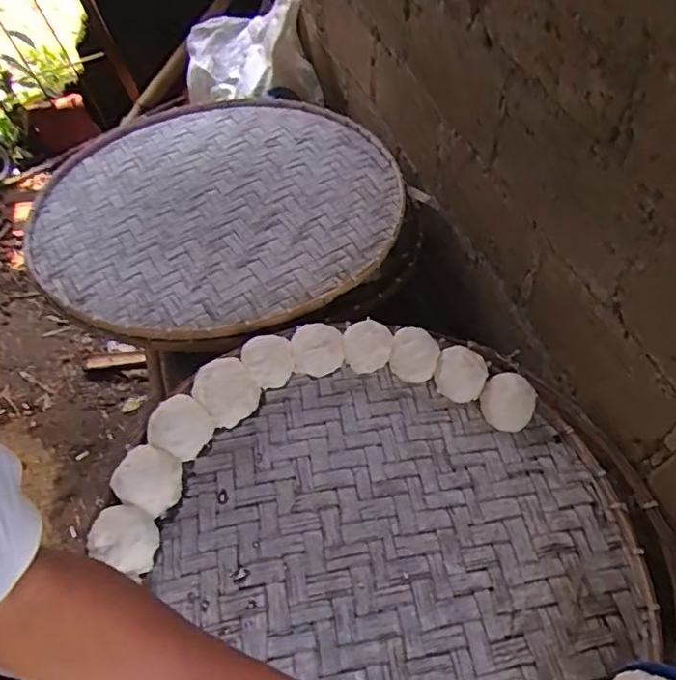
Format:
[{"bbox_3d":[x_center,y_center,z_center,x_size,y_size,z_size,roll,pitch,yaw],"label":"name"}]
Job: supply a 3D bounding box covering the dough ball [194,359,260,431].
[{"bbox_3d":[-0.165,0.072,0.823,0.079,0.048,0.088,-36,63,-18],"label":"dough ball"}]

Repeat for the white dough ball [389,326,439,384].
[{"bbox_3d":[0.120,0.022,0.886,0.081,0.025,0.081,-1,75,4],"label":"white dough ball"}]

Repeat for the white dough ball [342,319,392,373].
[{"bbox_3d":[0.047,0.008,0.893,0.077,0.049,0.084,-1,57,2],"label":"white dough ball"}]

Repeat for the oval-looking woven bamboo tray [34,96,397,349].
[{"bbox_3d":[-0.232,-0.305,1.145,0.692,0.030,0.752,-3,49,-5],"label":"oval-looking woven bamboo tray"}]

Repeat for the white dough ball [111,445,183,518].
[{"bbox_3d":[-0.252,0.186,0.757,0.078,0.048,0.078,-1,57,2],"label":"white dough ball"}]

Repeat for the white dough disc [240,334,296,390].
[{"bbox_3d":[-0.104,0.028,0.850,0.072,0.056,0.077,-1,57,2],"label":"white dough disc"}]

